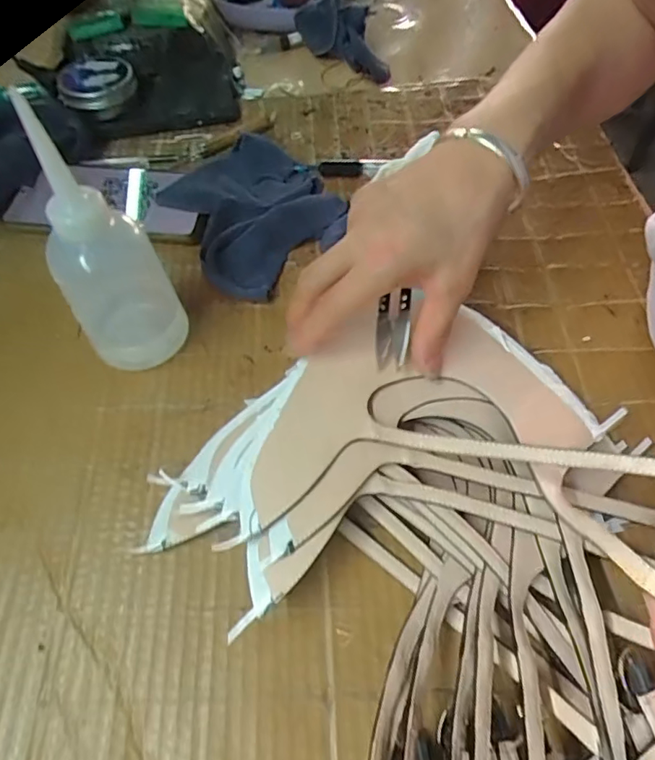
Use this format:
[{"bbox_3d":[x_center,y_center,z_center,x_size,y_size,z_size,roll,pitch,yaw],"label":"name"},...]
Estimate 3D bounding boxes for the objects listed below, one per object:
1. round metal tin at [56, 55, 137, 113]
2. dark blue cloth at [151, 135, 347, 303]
[{"bbox_3d":[-0.210,-0.269,0.485,0.067,0.022,0.074,-15,59,-8],"label":"round metal tin"},{"bbox_3d":[-0.056,-0.134,0.421,0.120,0.022,0.140,-30,63,-16],"label":"dark blue cloth"}]

